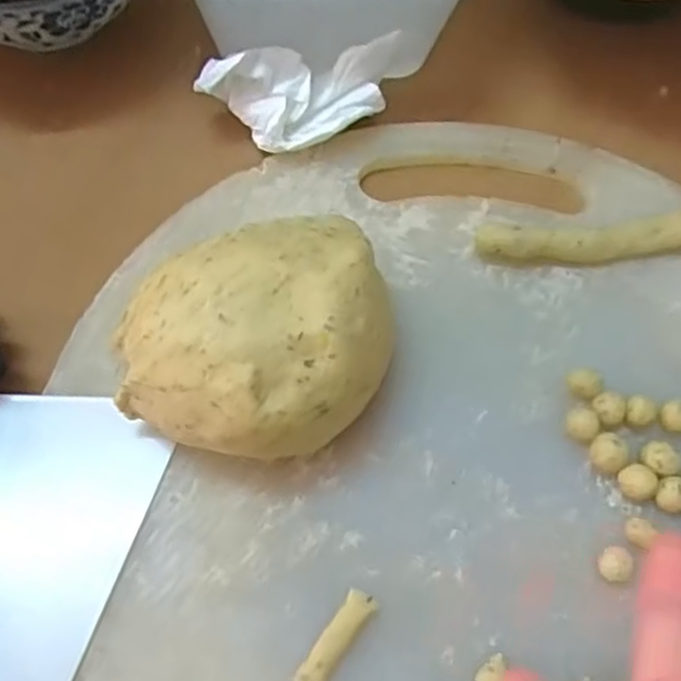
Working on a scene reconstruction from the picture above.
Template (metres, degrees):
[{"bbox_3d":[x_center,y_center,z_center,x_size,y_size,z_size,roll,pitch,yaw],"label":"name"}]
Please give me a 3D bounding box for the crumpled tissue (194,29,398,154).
[{"bbox_3d":[-0.019,-0.115,0.339,0.089,0.035,0.042,-2,64,-3],"label":"crumpled tissue"}]

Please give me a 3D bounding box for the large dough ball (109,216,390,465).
[{"bbox_3d":[-0.027,0.004,0.265,0.099,0.064,0.075,-39,71,-19],"label":"large dough ball"}]

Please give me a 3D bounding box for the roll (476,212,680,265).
[{"bbox_3d":[0.124,-0.046,0.321,0.126,0.015,0.019,-7,64,-5],"label":"roll"}]

